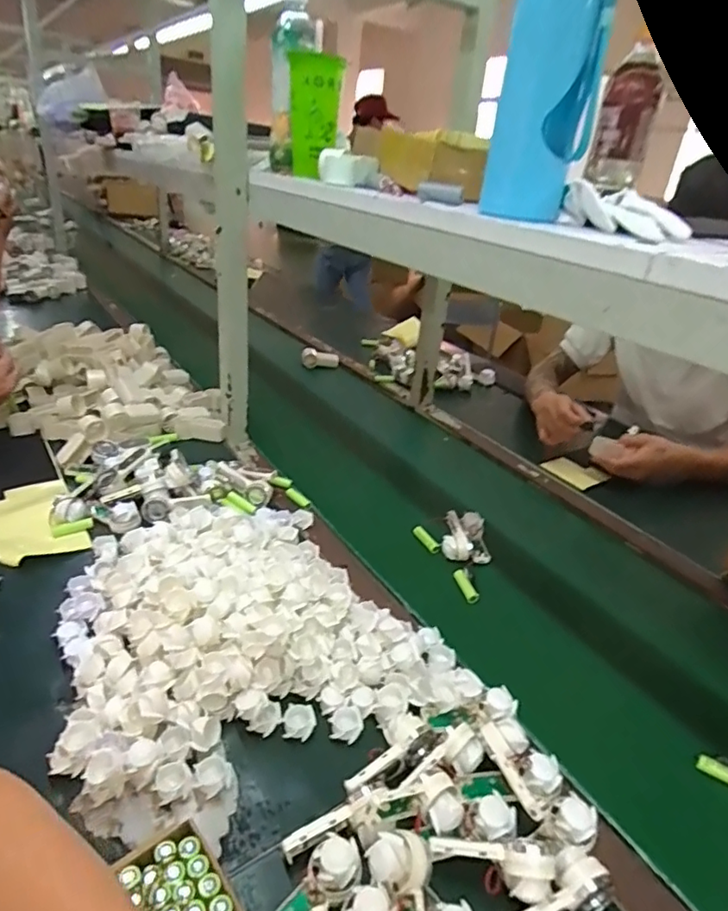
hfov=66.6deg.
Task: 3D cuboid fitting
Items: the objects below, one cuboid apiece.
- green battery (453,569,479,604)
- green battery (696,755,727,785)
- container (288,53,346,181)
[{"bbox_3d":[0.135,0.172,0.730,0.016,0.015,0.049,-8,46,-24],"label":"green battery"},{"bbox_3d":[0.348,0.306,0.530,0.051,0.014,0.011,23,33,27],"label":"green battery"},{"bbox_3d":[-0.062,-0.416,0.687,0.060,0.127,0.058,2,29,-8],"label":"container"}]

